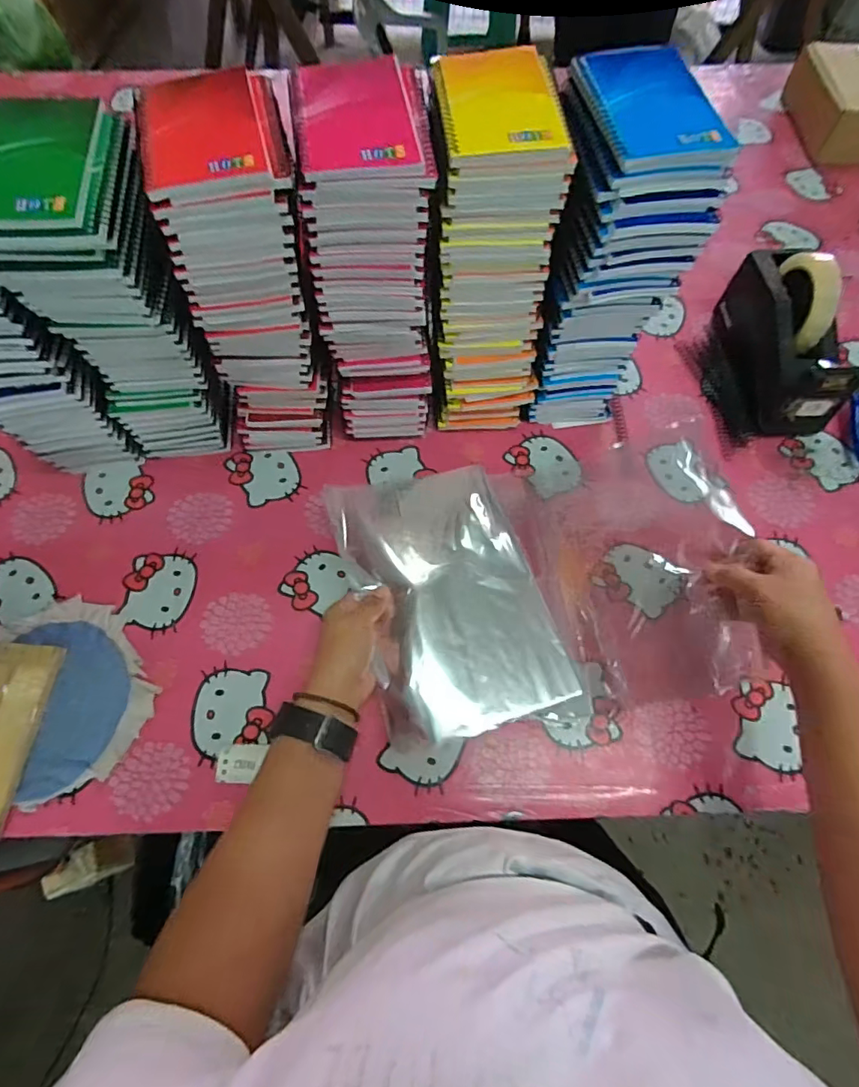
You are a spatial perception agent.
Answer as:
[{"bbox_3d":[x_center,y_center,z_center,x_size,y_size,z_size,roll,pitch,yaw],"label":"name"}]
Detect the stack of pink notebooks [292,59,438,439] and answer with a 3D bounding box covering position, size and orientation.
[{"bbox_3d":[-0.048,-0.240,0.485,0.098,0.287,0.140,-3,66,-2],"label":"stack of pink notebooks"}]

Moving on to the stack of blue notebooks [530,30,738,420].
[{"bbox_3d":[0.163,-0.257,0.490,0.101,0.287,0.134,-4,66,-2],"label":"stack of blue notebooks"}]

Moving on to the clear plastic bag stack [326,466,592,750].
[{"bbox_3d":[0.021,0.047,0.486,0.177,0.039,0.265,-15,66,-7],"label":"clear plastic bag stack"}]

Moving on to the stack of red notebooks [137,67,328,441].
[{"bbox_3d":[-0.162,-0.227,0.471,0.120,0.304,0.128,-11,66,-5],"label":"stack of red notebooks"}]

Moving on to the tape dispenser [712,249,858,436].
[{"bbox_3d":[0.406,-0.235,0.570,0.084,0.123,0.203,-2,66,-1],"label":"tape dispenser"}]

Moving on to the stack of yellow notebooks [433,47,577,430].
[{"bbox_3d":[0.058,-0.255,0.490,0.102,0.291,0.136,-3,66,-1],"label":"stack of yellow notebooks"}]

